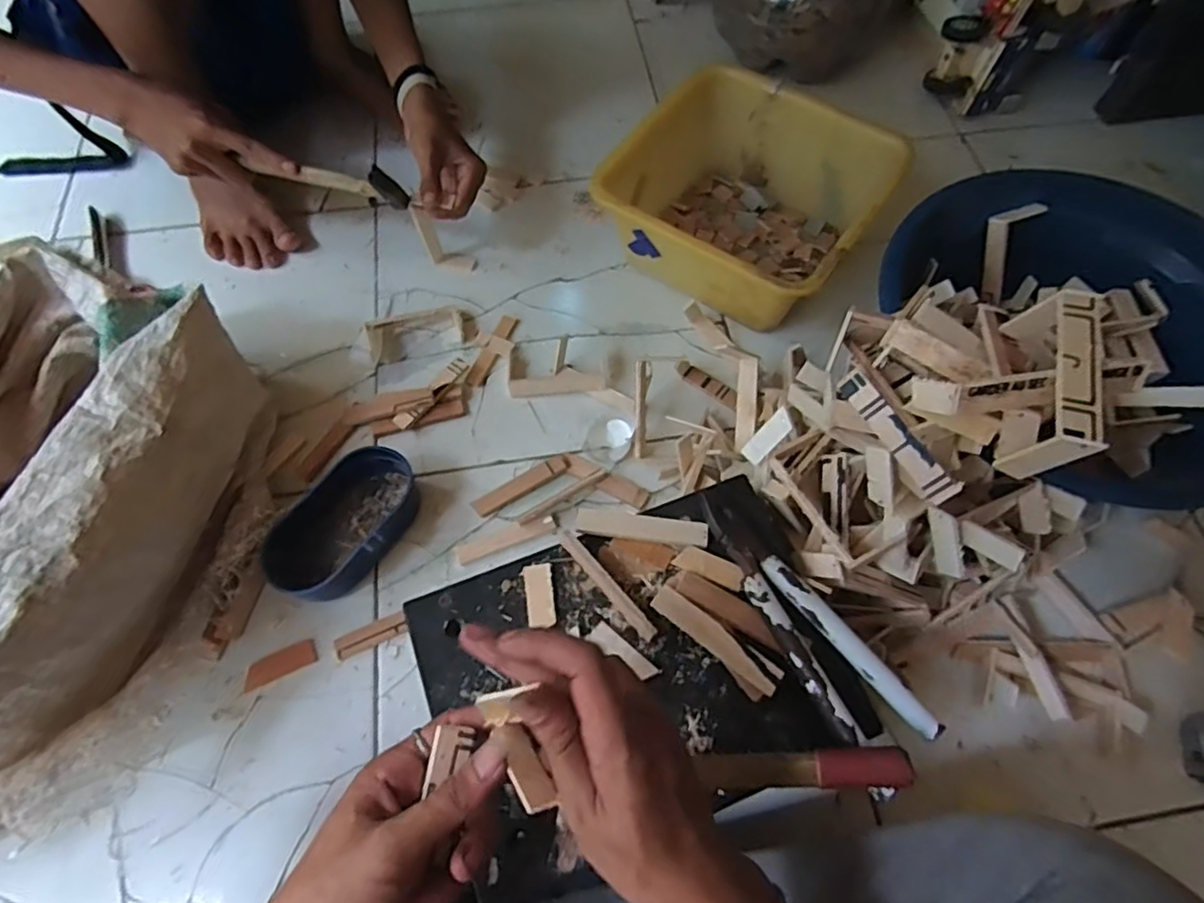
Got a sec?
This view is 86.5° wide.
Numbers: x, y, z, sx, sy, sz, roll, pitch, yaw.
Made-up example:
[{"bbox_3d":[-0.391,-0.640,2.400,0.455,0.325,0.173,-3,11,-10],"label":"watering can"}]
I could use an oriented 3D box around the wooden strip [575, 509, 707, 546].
[{"bbox_3d":[0.030,0.057,0.481,0.097,0.008,0.019,8,64,4],"label":"wooden strip"}]

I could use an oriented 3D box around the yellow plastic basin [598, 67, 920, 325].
[{"bbox_3d":[0.165,-0.279,0.738,0.265,0.128,0.249,33,68,15],"label":"yellow plastic basin"}]

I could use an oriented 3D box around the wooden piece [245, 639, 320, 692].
[{"bbox_3d":[-0.290,0.191,0.576,0.064,0.004,0.023,-24,66,-11],"label":"wooden piece"}]

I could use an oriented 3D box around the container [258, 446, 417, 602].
[{"bbox_3d":[-0.243,0.069,0.614,0.092,0.040,0.156,29,67,13],"label":"container"}]

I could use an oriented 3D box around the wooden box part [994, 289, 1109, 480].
[{"bbox_3d":[0.254,-0.041,0.363,0.028,0.047,0.111,16,65,7],"label":"wooden box part"}]

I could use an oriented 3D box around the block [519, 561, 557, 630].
[{"bbox_3d":[-0.046,0.104,0.464,0.021,0.004,0.045,-7,64,-4],"label":"block"}]

